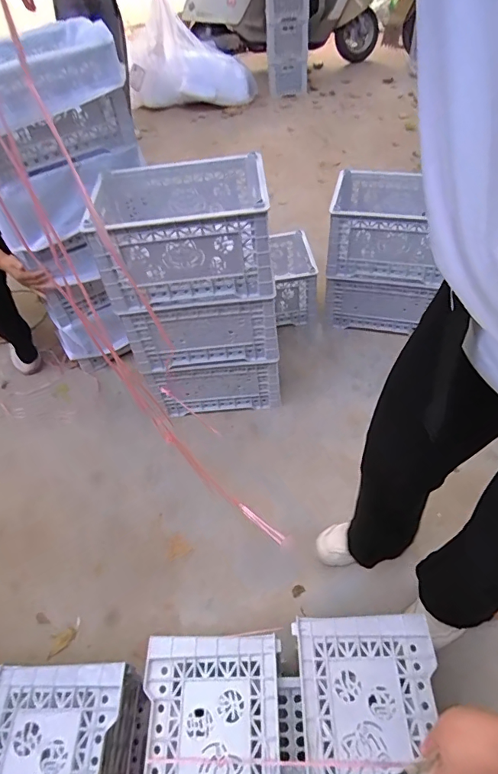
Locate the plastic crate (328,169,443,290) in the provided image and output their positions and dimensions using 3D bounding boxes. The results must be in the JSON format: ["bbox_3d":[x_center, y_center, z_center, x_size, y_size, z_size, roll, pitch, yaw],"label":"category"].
[{"bbox_3d":[0.471,-0.546,1.490,0.372,0.225,0.325,11,55,13],"label":"plastic crate"}]

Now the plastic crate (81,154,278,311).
[{"bbox_3d":[-0.164,-0.405,1.138,0.404,0.239,0.320,-5,53,1],"label":"plastic crate"}]

